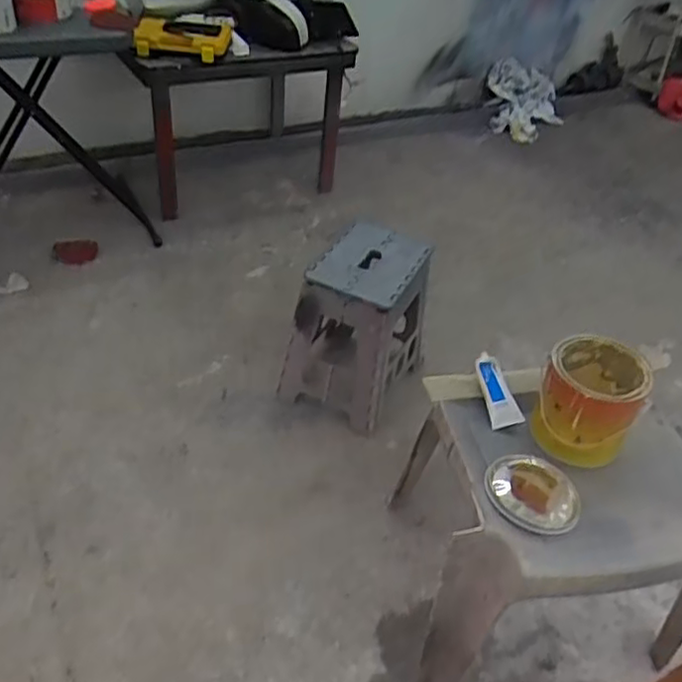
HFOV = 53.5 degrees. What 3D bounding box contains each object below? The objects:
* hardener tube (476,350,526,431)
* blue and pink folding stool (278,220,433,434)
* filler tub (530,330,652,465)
[{"bbox_3d":[0.274,0.086,1.193,0.061,0.022,0.138,-6,62,-14],"label":"hardener tube"},{"bbox_3d":[0.047,-0.039,1.655,0.261,0.401,0.314,22,44,15],"label":"blue and pink folding stool"},{"bbox_3d":[0.407,0.095,1.128,0.153,0.152,0.157,4,42,-4],"label":"filler tub"}]

